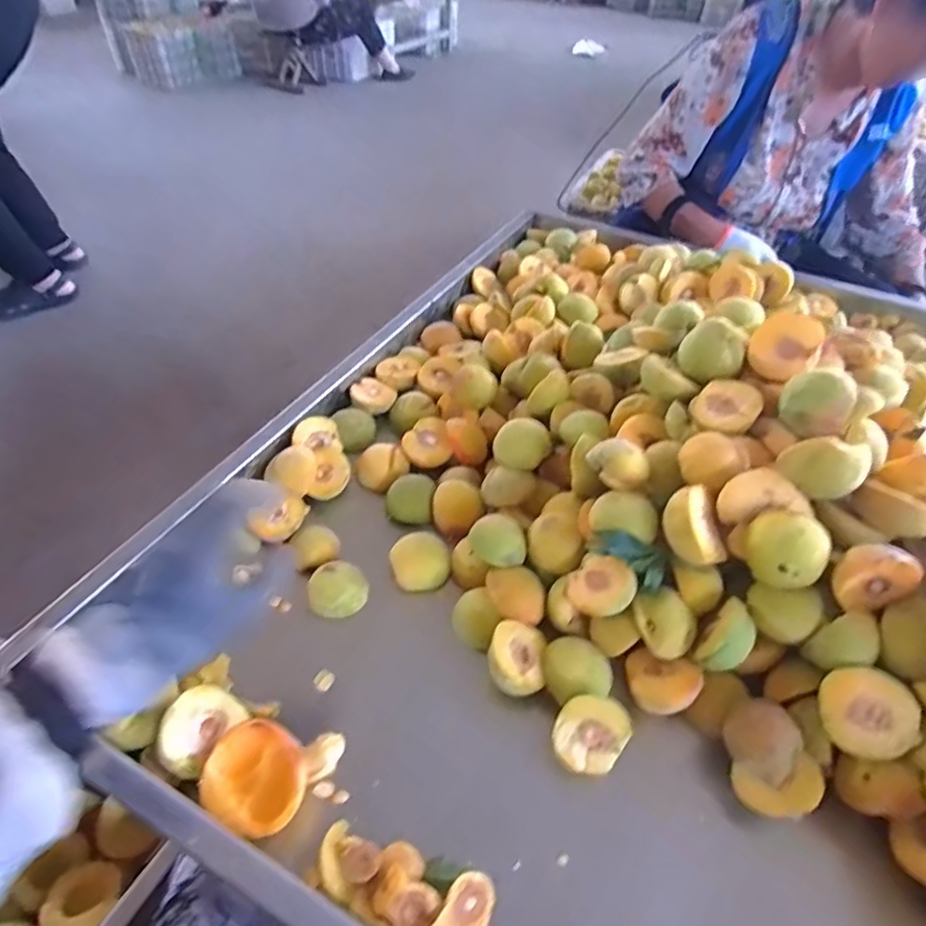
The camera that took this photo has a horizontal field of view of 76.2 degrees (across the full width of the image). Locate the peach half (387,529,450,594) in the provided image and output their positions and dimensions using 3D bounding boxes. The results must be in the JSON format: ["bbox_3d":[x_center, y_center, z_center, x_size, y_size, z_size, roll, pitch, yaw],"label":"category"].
[{"bbox_3d":[-0.041,0.096,0.583,0.056,0.033,0.050,-15,48,-17],"label":"peach half"}]

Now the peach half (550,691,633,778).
[{"bbox_3d":[0.101,0.215,0.478,0.052,0.032,0.062,36,81,10],"label":"peach half"}]

